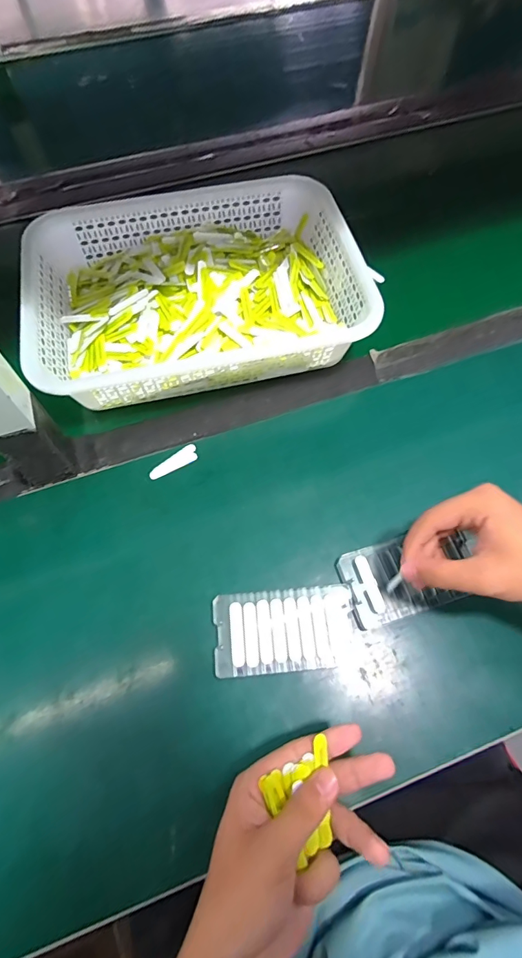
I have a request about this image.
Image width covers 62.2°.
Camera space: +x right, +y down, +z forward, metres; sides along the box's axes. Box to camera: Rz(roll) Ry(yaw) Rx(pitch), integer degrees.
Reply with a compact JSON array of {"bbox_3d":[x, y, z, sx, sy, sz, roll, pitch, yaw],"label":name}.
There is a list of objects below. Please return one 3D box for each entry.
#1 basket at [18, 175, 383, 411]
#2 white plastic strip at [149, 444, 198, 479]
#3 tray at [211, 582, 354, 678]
[{"bbox_3d":[-0.073,-0.215,0.498,0.349,0.079,0.245,-12,65,-5],"label":"basket"},{"bbox_3d":[-0.089,-0.016,0.446,0.054,0.004,0.019,-36,69,-15],"label":"white plastic strip"},{"bbox_3d":[0.021,0.131,0.377,0.120,0.011,0.066,-5,65,-1],"label":"tray"}]

